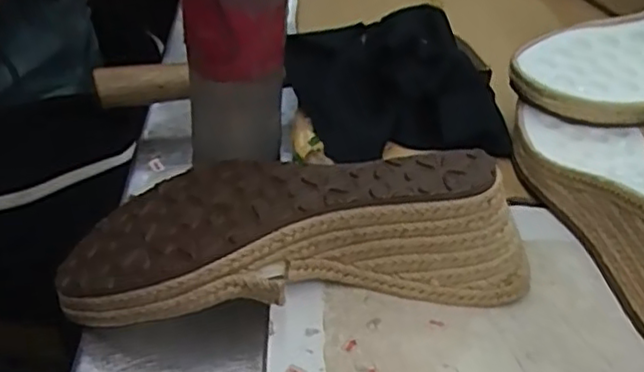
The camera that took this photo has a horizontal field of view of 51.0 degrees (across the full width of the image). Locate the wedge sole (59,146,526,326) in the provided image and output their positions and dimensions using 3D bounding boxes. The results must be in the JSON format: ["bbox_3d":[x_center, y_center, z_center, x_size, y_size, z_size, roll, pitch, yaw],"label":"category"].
[{"bbox_3d":[-0.013,0.021,0.337,0.228,0.065,0.079,1,40,-2],"label":"wedge sole"}]

